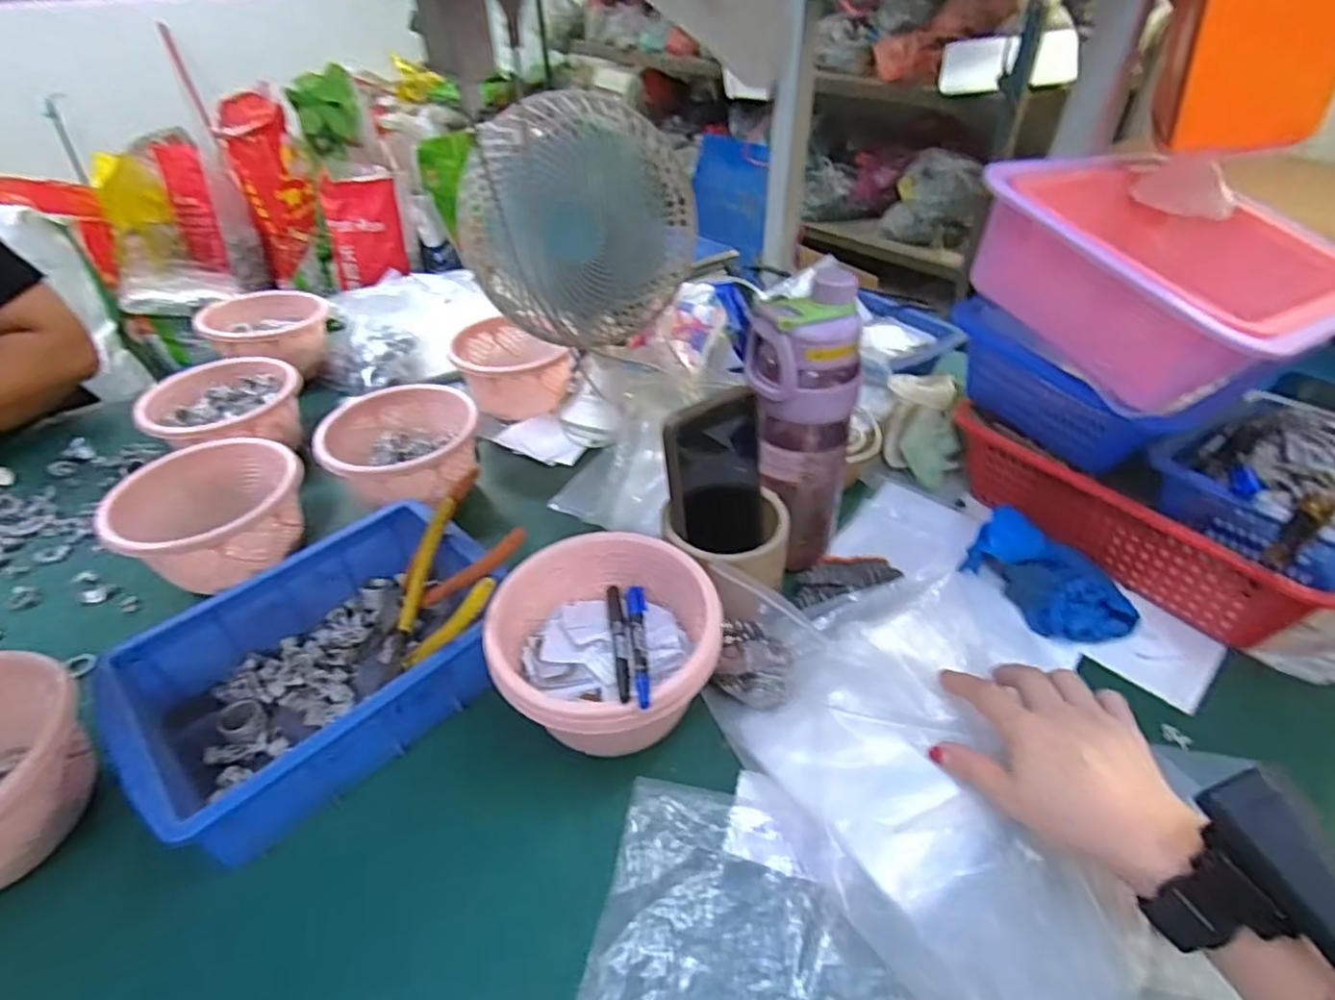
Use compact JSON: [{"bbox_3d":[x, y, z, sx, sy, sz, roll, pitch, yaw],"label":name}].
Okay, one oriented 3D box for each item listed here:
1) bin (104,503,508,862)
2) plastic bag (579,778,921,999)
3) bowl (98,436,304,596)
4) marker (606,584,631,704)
[{"bbox_3d":[-0.246,0.124,0.481,0.176,0.083,0.247,30,49,33],"label":"bin"},{"bbox_3d":[0.059,0.244,0.357,0.190,0.008,0.139,8,40,12],"label":"plastic bag"},{"bbox_3d":[-0.399,0.020,0.580,0.128,0.088,0.149,26,47,29],"label":"bowl"},{"bbox_3d":[-0.033,0.091,0.433,0.011,0.008,0.139,-7,17,-6],"label":"marker"}]

